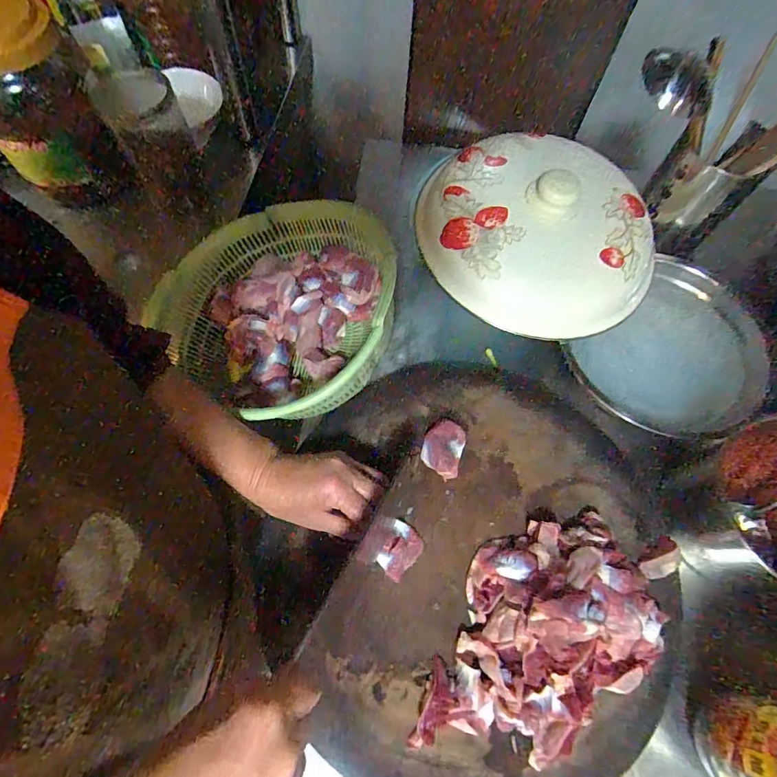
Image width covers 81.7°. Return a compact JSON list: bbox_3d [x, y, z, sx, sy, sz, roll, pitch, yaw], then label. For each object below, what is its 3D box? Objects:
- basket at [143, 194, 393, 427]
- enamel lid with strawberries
[{"bbox_3d":[-0.118,-0.091,0.510,0.239,0.104,0.258,1,67,-2],"label":"basket"},{"bbox_3d":[0.170,-0.179,0.490,0.242,0.061,0.245,-23,70,-11],"label":"enamel lid with strawberries"}]

